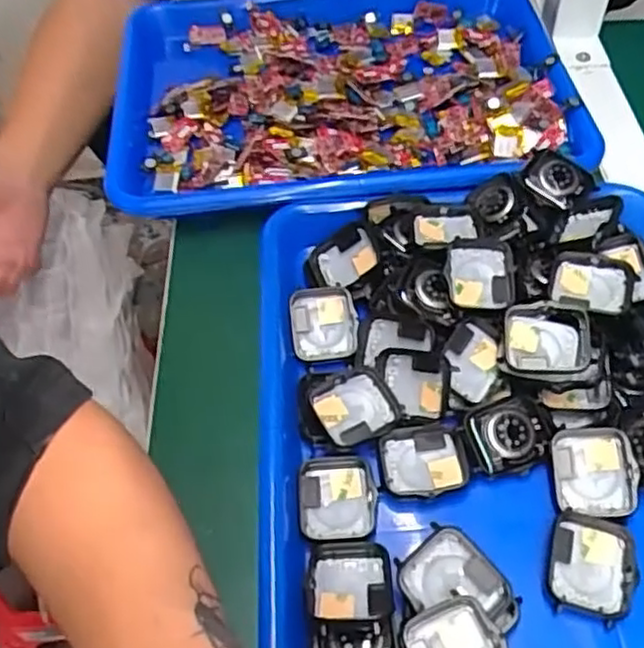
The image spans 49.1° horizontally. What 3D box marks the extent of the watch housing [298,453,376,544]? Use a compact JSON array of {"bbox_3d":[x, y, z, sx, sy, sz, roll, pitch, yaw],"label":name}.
[{"bbox_3d":[0.007,0.087,0.350,0.037,0.009,0.043,-5,53,1],"label":"watch housing"}]

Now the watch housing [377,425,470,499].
[{"bbox_3d":[0.052,0.071,0.359,0.043,0.011,0.036,-8,53,-1],"label":"watch housing"}]

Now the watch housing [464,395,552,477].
[{"bbox_3d":[0.095,0.055,0.357,0.040,0.007,0.035,-13,53,-5],"label":"watch housing"}]

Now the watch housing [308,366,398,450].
[{"bbox_3d":[0.017,0.044,0.372,0.042,0.011,0.038,-29,72,-22],"label":"watch housing"}]

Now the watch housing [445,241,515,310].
[{"bbox_3d":[0.090,-0.028,0.402,0.039,0.011,0.041,2,77,-1],"label":"watch housing"}]

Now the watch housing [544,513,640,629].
[{"bbox_3d":[0.123,0.111,0.323,0.039,0.009,0.045,12,55,13],"label":"watch housing"}]

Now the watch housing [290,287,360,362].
[{"bbox_3d":[0.001,0.000,0.417,0.038,0.009,0.043,-12,80,4],"label":"watch housing"}]

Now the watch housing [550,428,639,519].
[{"bbox_3d":[0.133,0.072,0.345,0.038,0.010,0.042,-4,75,17],"label":"watch housing"}]

